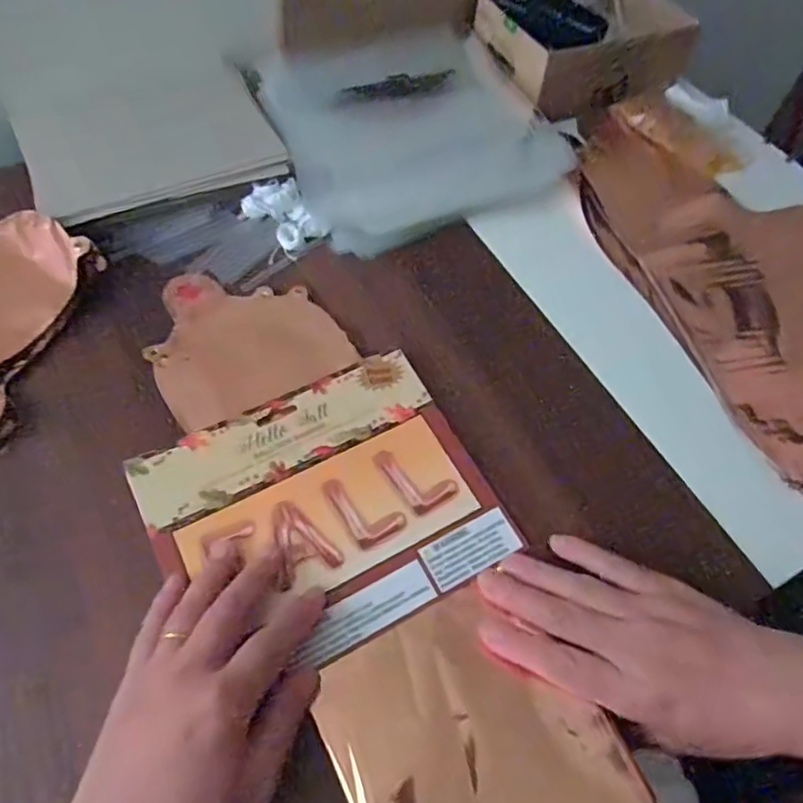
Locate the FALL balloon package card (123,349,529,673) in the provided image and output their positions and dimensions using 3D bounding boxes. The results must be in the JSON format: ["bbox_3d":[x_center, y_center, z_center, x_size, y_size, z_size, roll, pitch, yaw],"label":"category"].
[{"bbox_3d":[-0.046,0.061,0.358,0.188,0.008,0.159,-25,64,-17],"label":"FALL balloon package card"}]

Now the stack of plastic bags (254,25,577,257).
[{"bbox_3d":[0.007,-0.244,0.528,0.221,0.029,0.209,-21,63,-16],"label":"stack of plastic bags"}]

